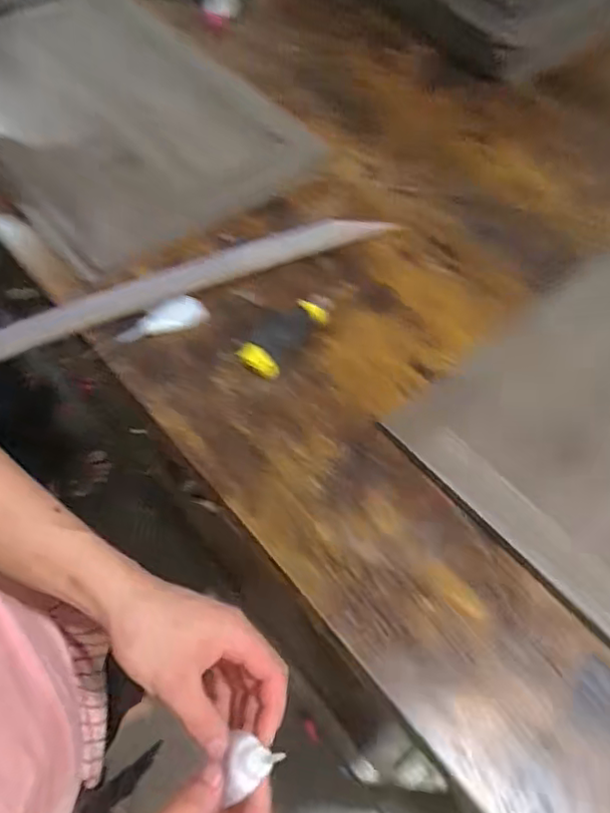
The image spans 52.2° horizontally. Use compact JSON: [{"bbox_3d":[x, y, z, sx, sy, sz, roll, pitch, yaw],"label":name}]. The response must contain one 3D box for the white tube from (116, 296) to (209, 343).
[{"bbox_3d":[-0.168,-0.102,0.727,0.105,0.023,0.035,-19,61,-14],"label":"white tube"}]

